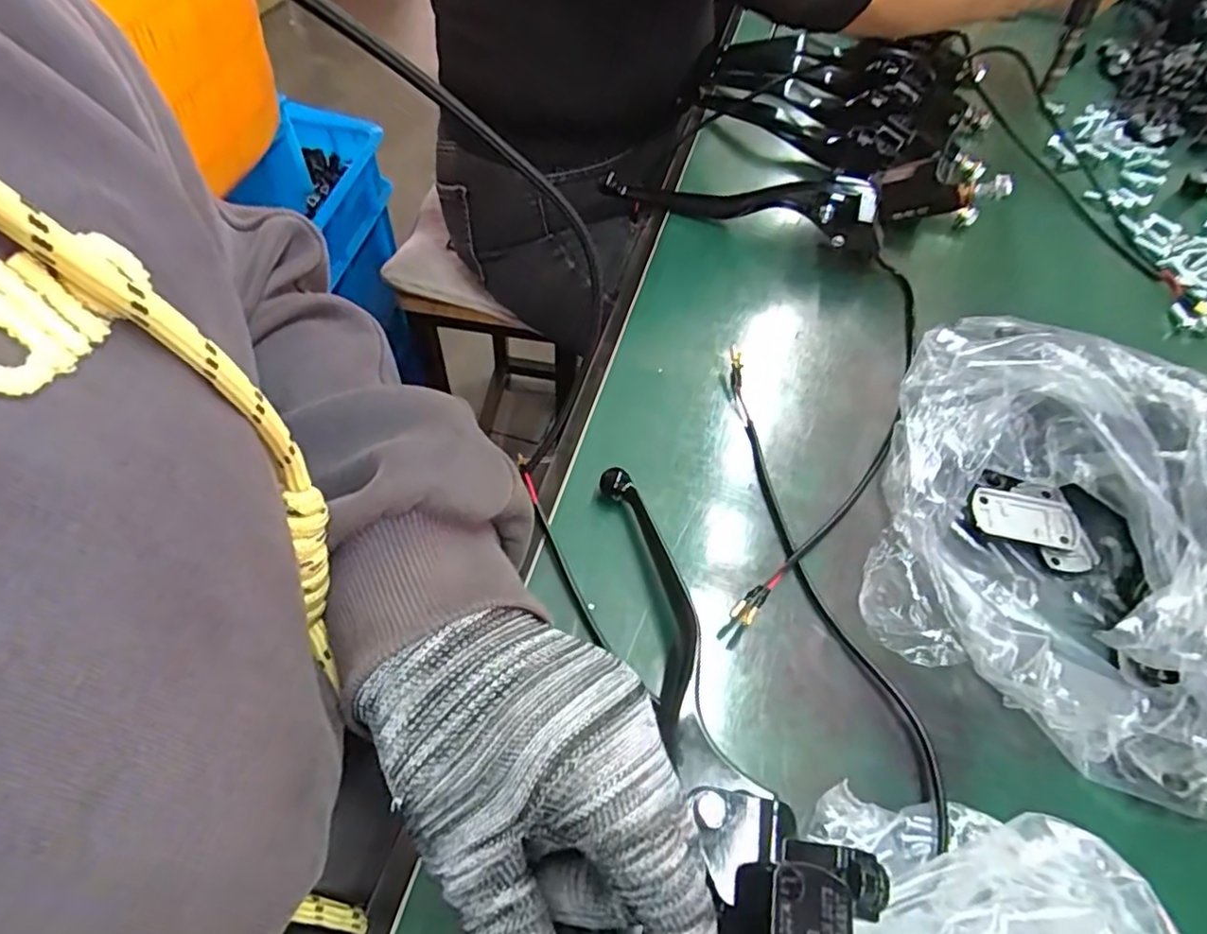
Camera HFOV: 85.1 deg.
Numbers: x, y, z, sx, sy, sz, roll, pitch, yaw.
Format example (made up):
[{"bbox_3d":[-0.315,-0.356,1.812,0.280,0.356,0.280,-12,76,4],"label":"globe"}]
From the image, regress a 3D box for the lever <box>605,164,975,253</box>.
[{"bbox_3d":[0.117,-0.179,0.447,0.246,0.048,0.054,12,54,25],"label":"lever"}]

